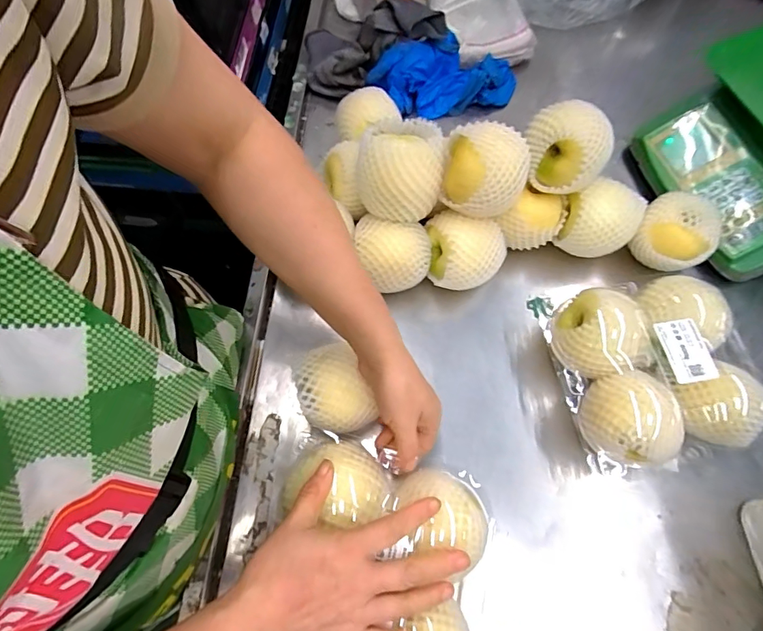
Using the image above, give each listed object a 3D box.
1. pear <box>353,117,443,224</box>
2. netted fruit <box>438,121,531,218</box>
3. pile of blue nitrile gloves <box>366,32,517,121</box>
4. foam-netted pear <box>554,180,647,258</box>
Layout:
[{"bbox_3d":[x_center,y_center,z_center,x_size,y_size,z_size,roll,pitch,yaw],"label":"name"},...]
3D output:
[{"bbox_3d":[0.020,-0.152,0.462,0.087,0.075,0.085,0,68,0],"label":"pear"},{"bbox_3d":[0.104,-0.141,0.459,0.081,0.081,0.073,-2,68,-1],"label":"netted fruit"},{"bbox_3d":[0.089,-0.327,0.620,0.212,0.068,0.066,-8,70,-5],"label":"pile of blue nitrile gloves"},{"bbox_3d":[0.252,-0.108,0.526,0.082,0.081,0.070,22,71,7],"label":"foam-netted pear"}]

